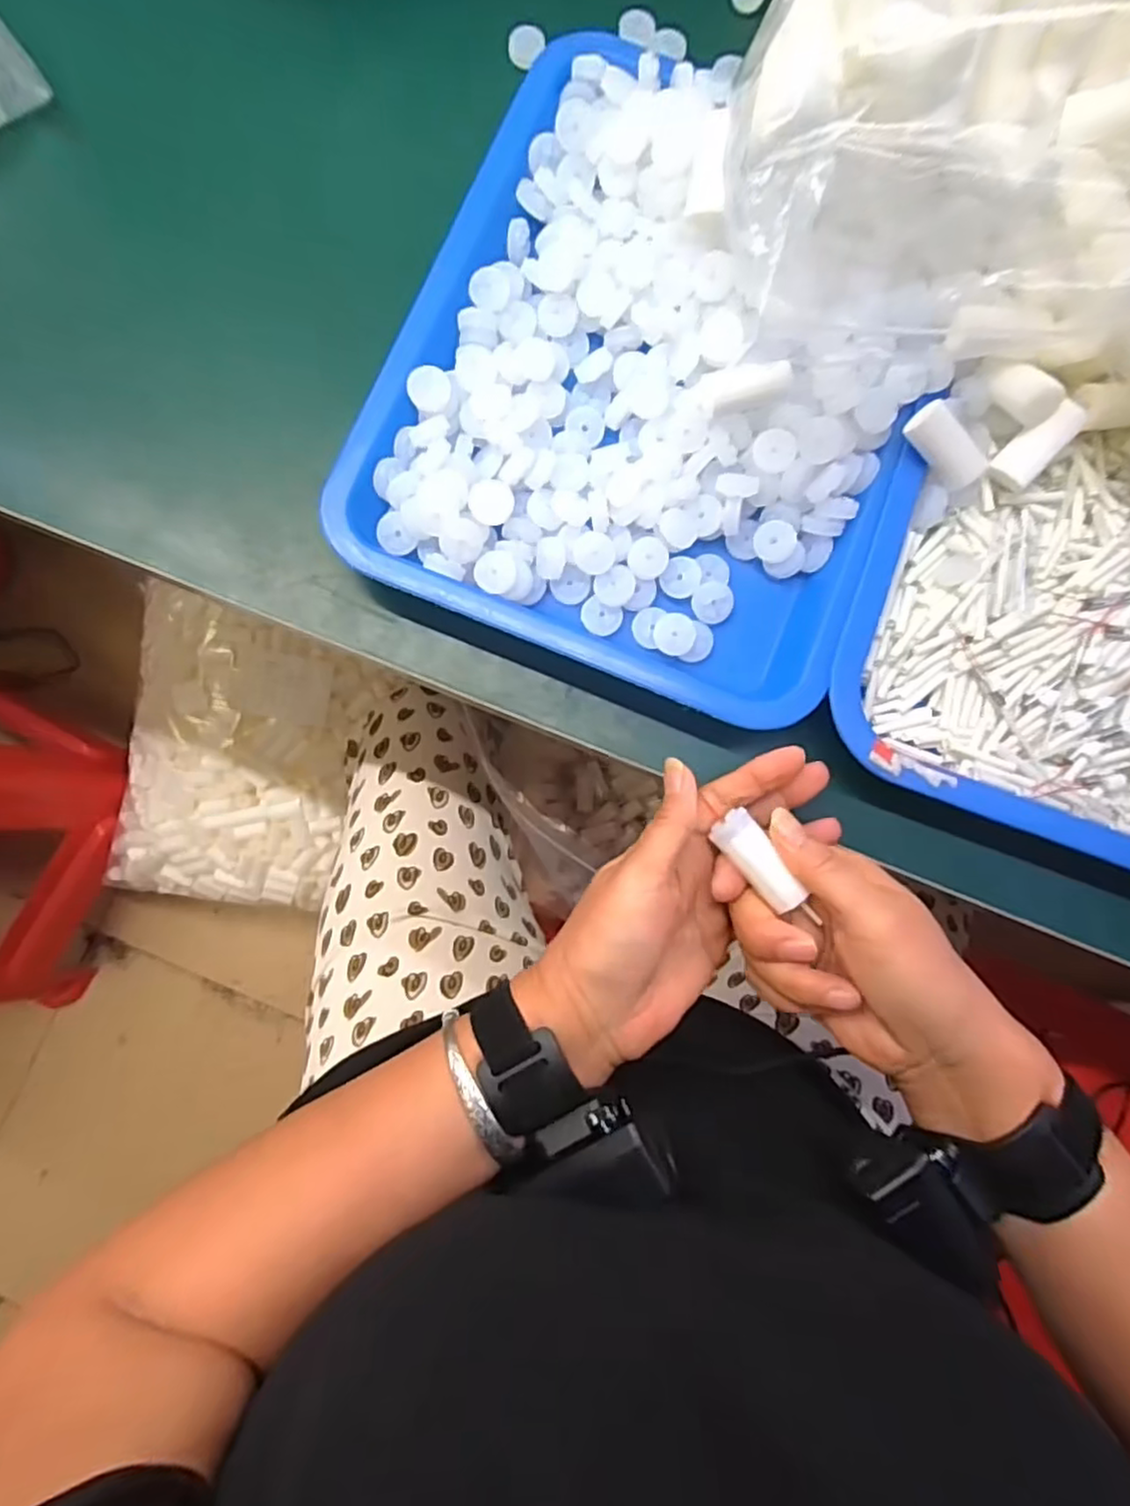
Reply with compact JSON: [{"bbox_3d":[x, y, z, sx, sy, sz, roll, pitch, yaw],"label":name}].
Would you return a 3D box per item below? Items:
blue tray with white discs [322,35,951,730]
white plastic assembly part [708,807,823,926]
[{"bbox_3d":[0.052,-0.194,0.360,0.261,0.058,0.316,21,83,1],"label":"blue tray with white discs"},{"bbox_3d":[0.086,0.048,0.303,0.019,0.010,0.046,-37,82,-6],"label":"white plastic assembly part"}]

